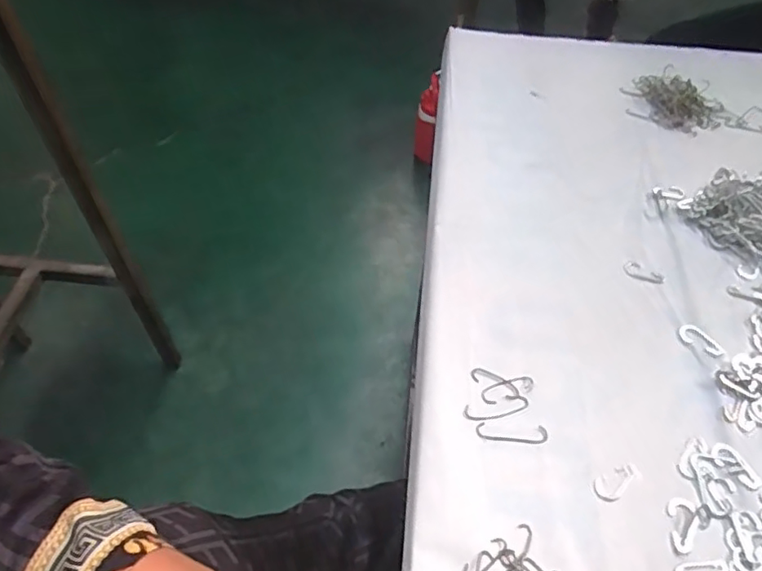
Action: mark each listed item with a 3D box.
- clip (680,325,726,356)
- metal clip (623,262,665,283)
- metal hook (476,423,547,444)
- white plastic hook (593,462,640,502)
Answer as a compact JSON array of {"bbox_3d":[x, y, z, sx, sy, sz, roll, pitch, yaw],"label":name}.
[{"bbox_3d":[0.272,0.046,0.479,0.037,0.004,0.021,26,55,17],"label":"clip"},{"bbox_3d":[0.246,-0.011,0.529,0.036,0.004,0.019,30,56,19],"label":"metal clip"},{"bbox_3d":[0.099,0.112,0.428,0.053,0.004,0.013,4,52,0],"label":"metal hook"},{"bbox_3d":[0.171,0.141,0.405,0.037,0.004,0.019,-18,55,-16],"label":"white plastic hook"}]

